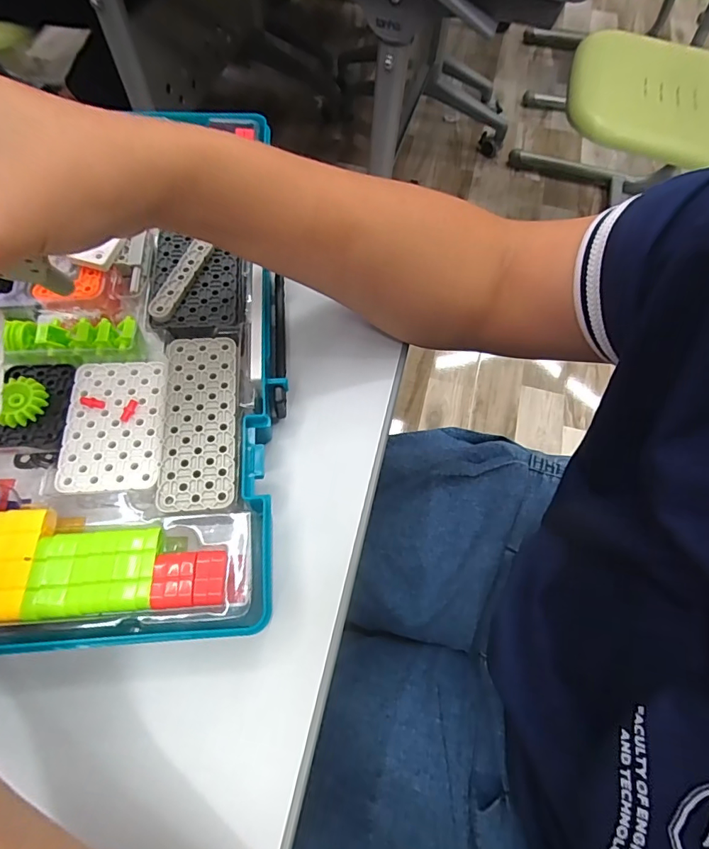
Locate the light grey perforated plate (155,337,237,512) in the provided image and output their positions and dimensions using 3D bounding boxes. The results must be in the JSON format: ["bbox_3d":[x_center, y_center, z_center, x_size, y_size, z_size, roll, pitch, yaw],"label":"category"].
[{"bbox_3d":[-0.084,-0.004,0.247,0.038,0.006,0.100,-4,65,-4],"label":"light grey perforated plate"}]

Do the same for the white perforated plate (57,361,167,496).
[{"bbox_3d":[-0.130,-0.001,0.246,0.049,0.005,0.074,-3,65,-4],"label":"white perforated plate"}]

